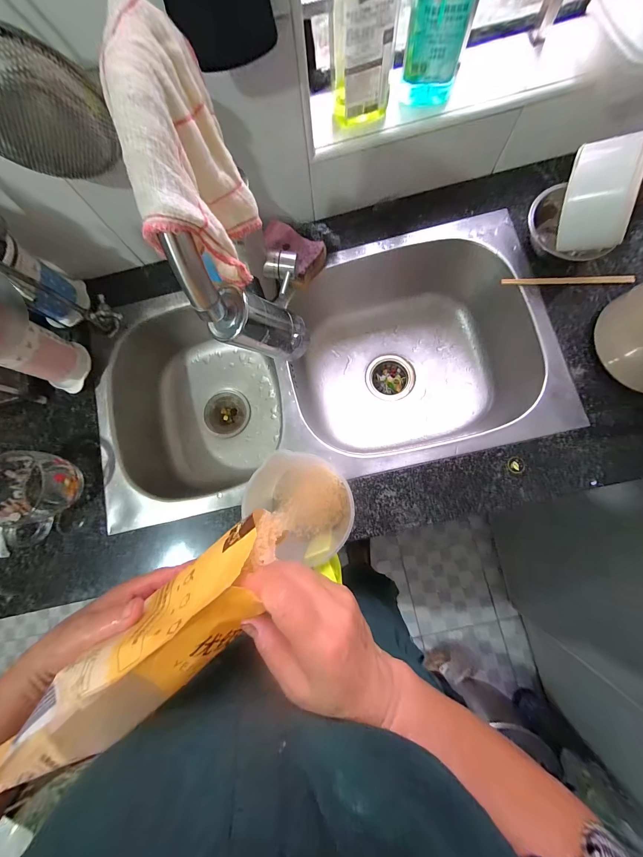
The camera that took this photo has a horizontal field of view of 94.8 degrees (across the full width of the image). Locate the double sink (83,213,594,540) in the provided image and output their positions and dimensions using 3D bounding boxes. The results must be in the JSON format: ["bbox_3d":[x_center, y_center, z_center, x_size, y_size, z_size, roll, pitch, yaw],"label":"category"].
[{"bbox_3d":[0.000,-0.087,0.591,0.770,0.189,0.378,-12,80,2],"label":"double sink"}]

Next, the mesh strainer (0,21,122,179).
[{"bbox_3d":[-0.301,-0.341,0.239,0.153,0.237,0.038,6,81,5],"label":"mesh strainer"}]

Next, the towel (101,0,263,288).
[{"bbox_3d":[-0.082,-0.169,0.200,0.041,0.116,0.117,0,81,4],"label":"towel"}]

